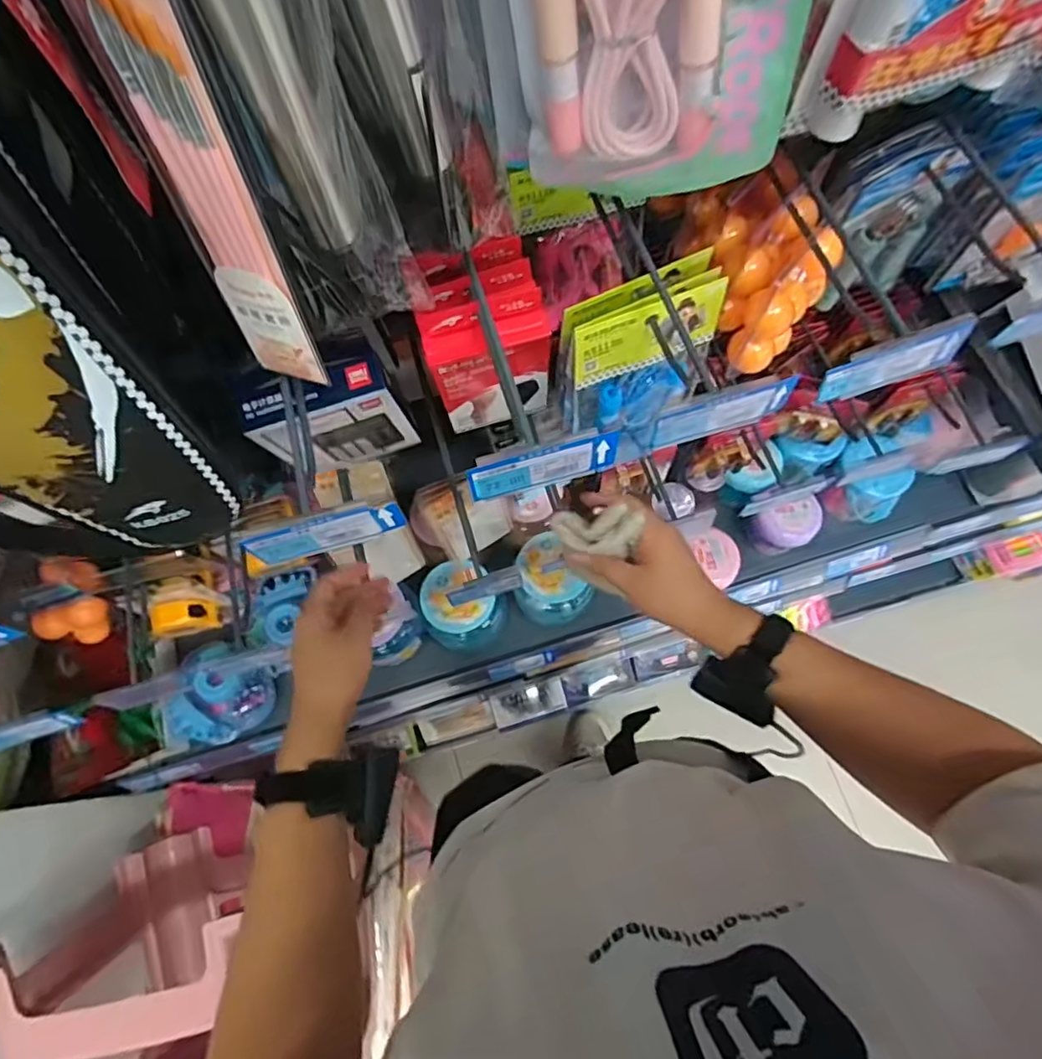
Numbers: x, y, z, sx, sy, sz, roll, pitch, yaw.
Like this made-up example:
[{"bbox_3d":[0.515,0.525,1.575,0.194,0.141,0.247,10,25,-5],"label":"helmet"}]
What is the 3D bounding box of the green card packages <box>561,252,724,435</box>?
[{"bbox_3d":[0.098,-0.145,0.526,0.140,0.133,0.035,-23,59,-7],"label":"green card packages"}]

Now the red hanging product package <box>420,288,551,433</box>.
[{"bbox_3d":[-0.026,-0.140,0.546,0.099,0.164,0.038,-13,71,-2],"label":"red hanging product package"}]

